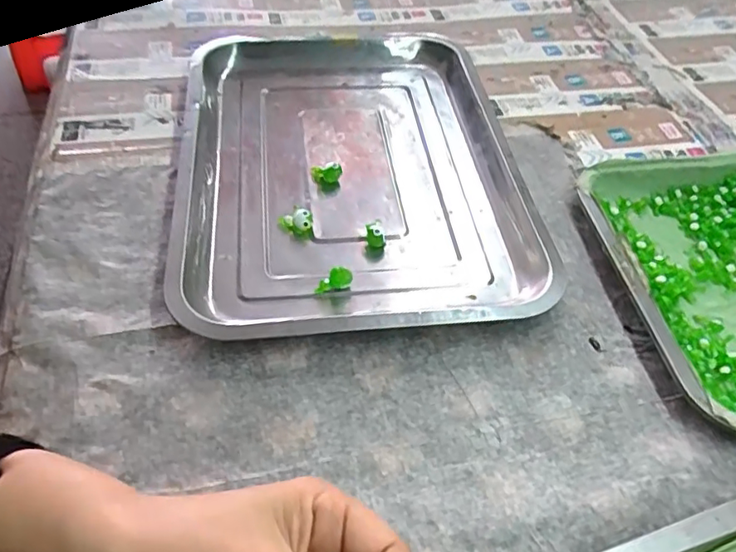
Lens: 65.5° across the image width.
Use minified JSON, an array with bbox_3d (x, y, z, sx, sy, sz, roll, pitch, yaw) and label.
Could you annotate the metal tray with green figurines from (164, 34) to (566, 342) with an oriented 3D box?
[{"bbox_3d":[-0.017,-0.106,0.477,0.263,0.026,0.365,-3,50,-8],"label":"metal tray with green figurines"}]

